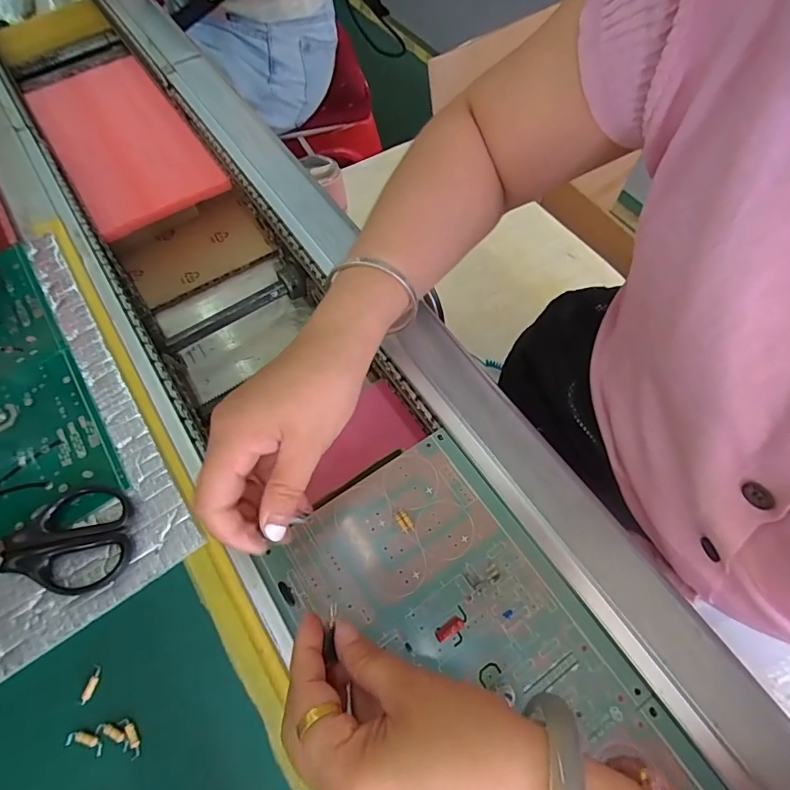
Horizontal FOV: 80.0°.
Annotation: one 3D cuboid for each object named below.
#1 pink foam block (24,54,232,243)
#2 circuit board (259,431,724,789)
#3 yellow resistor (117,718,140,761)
[{"bbox_3d":[-0.331,-0.314,0.564,0.141,0.022,0.317,-32,68,-13],"label":"pink foam block"},{"bbox_3d":[0.076,0.195,0.237,0.140,0.012,0.370,-30,68,-15],"label":"circuit board"},{"bbox_3d":[-0.135,0.174,0.240,0.006,0.004,0.020,-31,68,-15],"label":"yellow resistor"}]

